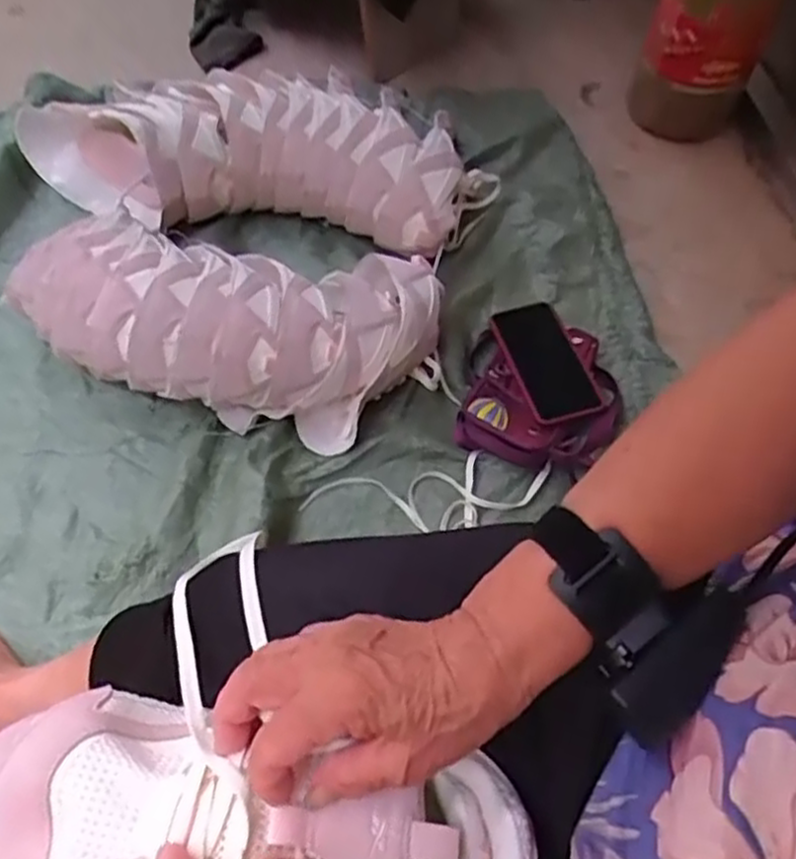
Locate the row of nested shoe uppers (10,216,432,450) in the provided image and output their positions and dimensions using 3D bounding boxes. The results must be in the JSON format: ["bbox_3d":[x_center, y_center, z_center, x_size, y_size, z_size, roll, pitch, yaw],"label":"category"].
[{"bbox_3d":[-0.179,-0.115,0.802,0.433,0.143,0.192,8,63,2],"label":"row of nested shoe uppers"}]

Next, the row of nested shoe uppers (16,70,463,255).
[{"bbox_3d":[-0.194,-0.359,0.937,0.539,0.120,0.214,7,63,2],"label":"row of nested shoe uppers"}]

